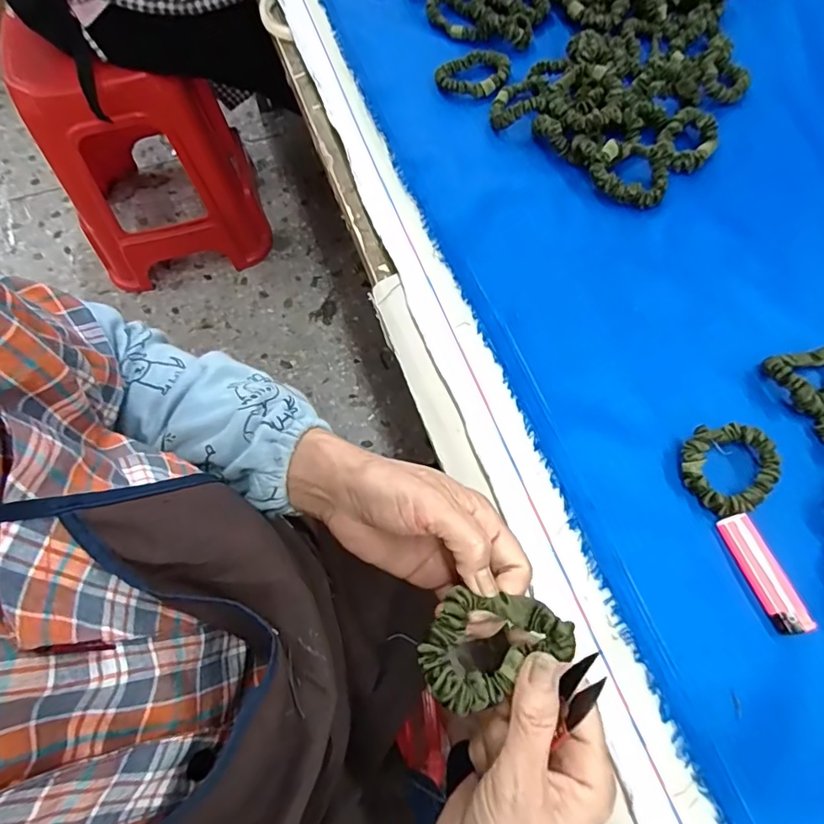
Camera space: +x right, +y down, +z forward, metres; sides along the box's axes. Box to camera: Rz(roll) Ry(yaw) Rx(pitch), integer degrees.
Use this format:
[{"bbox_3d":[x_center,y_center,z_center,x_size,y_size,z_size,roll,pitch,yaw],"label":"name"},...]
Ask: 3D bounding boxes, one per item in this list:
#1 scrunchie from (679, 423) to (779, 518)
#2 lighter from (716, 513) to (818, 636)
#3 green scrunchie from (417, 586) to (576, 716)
[{"bbox_3d":[0.228,0.039,0.386,0.065,0.024,0.062,0,68,0],"label":"scrunchie"},{"bbox_3d":[0.237,0.108,0.358,0.022,0.011,0.079,-20,69,-8],"label":"lighter"},{"bbox_3d":[0.037,0.108,0.254,0.069,0.020,0.049,-23,69,-12],"label":"green scrunchie"}]

